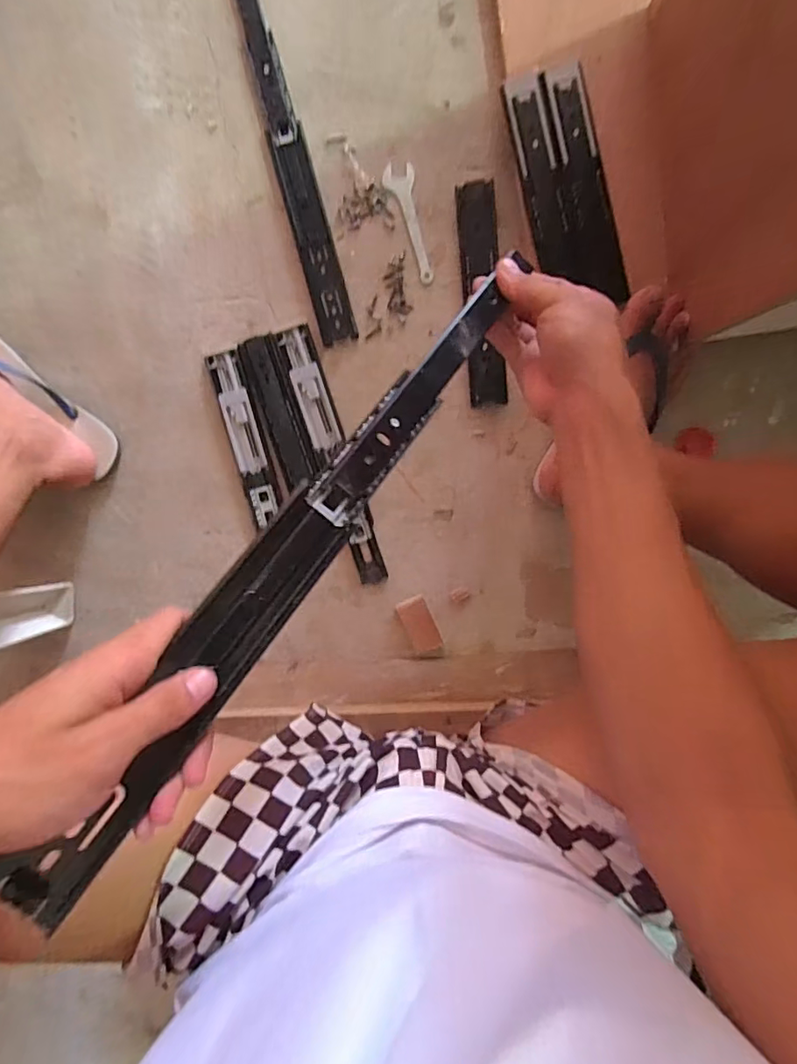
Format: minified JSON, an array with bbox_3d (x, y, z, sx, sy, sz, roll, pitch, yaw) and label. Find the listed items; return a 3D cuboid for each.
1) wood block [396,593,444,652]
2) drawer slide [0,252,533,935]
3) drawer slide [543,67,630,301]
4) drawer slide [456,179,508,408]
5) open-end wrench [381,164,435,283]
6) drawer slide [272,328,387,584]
[{"bbox_3d":[0.028,0.114,0.678,0.034,0.025,0.070,-27,94,5],"label":"wood block"},{"bbox_3d":[-0.053,0.000,0.321,0.043,0.021,0.443,34,71,-1],"label":"drawer slide"},{"bbox_3d":[0.206,-0.376,0.594,0.044,0.009,0.247,-14,95,4],"label":"drawer slide"},{"bbox_3d":[0.097,-0.272,0.632,0.043,0.011,0.246,-5,96,3],"label":"drawer slide"},{"bbox_3d":[0.016,-0.358,0.633,0.035,0.004,0.137,-17,95,4],"label":"open-end wrench"},{"bbox_3d":[-0.082,-0.088,0.660,0.050,0.008,0.317,-16,95,4],"label":"drawer slide"}]

